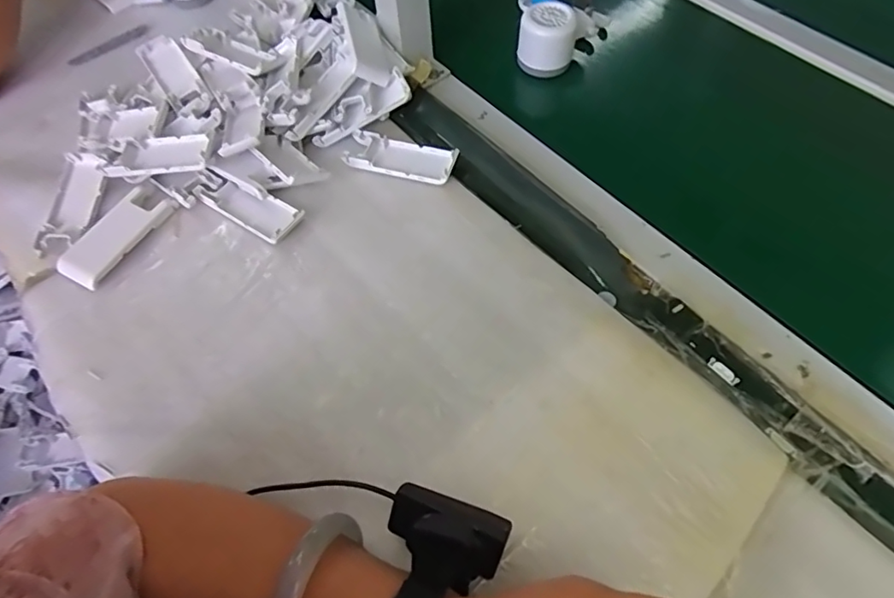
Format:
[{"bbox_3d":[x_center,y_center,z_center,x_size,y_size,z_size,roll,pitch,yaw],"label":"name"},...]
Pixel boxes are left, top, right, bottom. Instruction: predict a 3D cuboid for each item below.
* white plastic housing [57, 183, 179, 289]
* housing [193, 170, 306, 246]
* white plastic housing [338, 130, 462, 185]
[{"bbox_3d":[-0.284,-0.055,0.457,0.036,0.021,0.100,25,64,17],"label":"white plastic housing"},{"bbox_3d":[-0.178,-0.084,0.474,0.104,0.022,0.039,26,64,17],"label":"housing"},{"bbox_3d":[-0.043,-0.132,0.499,0.103,0.016,0.043,12,61,10],"label":"white plastic housing"}]

